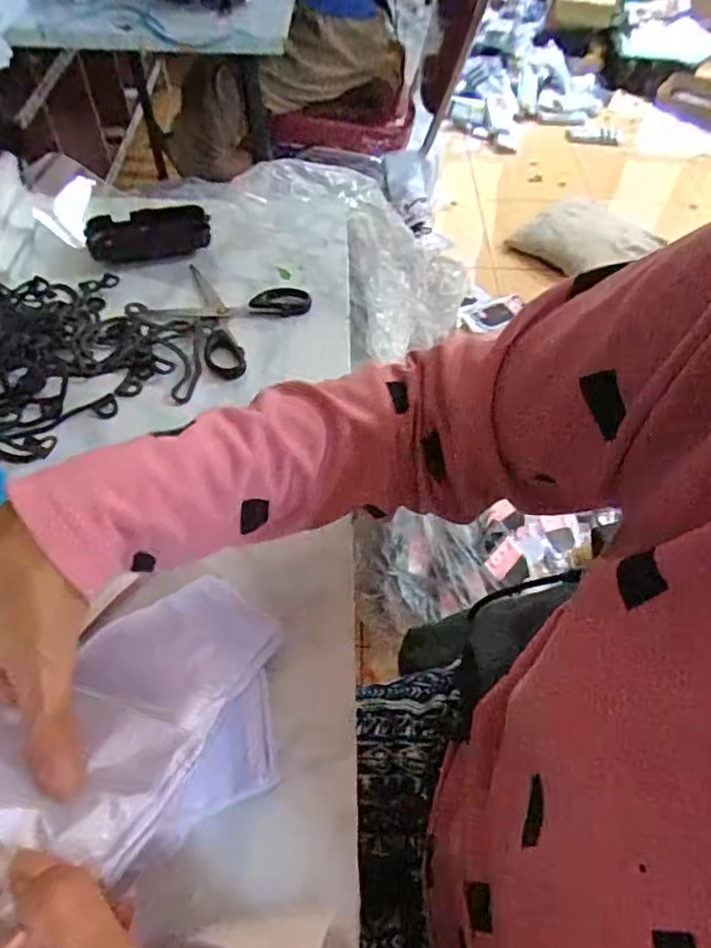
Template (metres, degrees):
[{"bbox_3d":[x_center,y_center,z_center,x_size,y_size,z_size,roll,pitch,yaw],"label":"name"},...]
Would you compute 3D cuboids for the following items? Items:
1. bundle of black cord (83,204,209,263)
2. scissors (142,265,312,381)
[{"bbox_3d":[-0.193,-0.226,0.571,0.106,0.025,0.045,-10,54,-10],"label":"bundle of black cord"},{"bbox_3d":[-0.115,-0.138,0.518,0.120,0.007,0.115,27,56,17],"label":"scissors"}]

